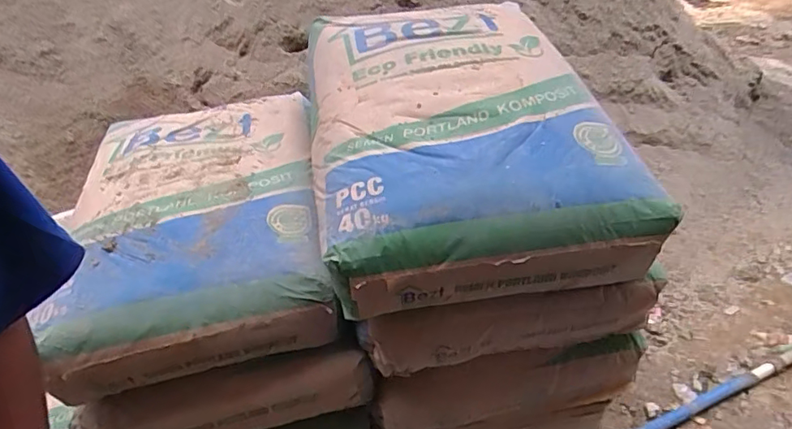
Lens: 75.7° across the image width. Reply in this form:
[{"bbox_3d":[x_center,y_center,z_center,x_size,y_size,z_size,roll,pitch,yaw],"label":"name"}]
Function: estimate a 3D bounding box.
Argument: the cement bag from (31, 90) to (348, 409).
[{"bbox_3d":[-0.277,-0.005,0.739,0.319,0.120,0.488,-12,38,-7],"label":"cement bag"}]

